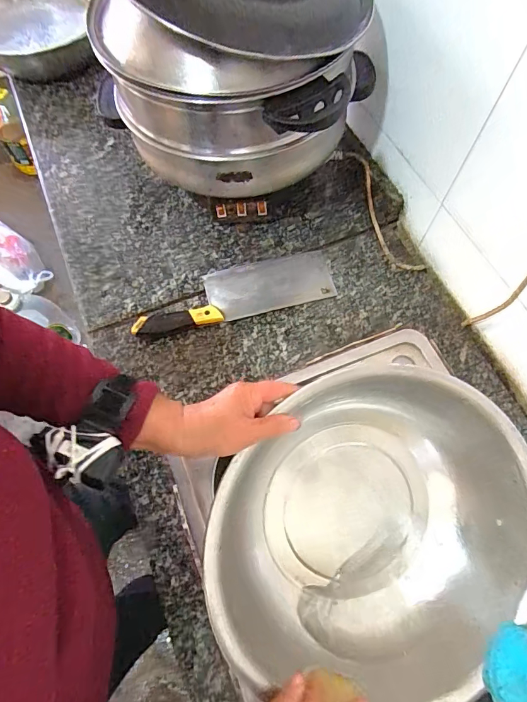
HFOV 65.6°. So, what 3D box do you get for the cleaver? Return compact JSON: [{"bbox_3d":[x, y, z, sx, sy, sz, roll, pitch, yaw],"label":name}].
[{"bbox_3d":[-0.040,-0.090,0.608,0.297,0.022,0.087,-16,67,-7],"label":"cleaver"}]

